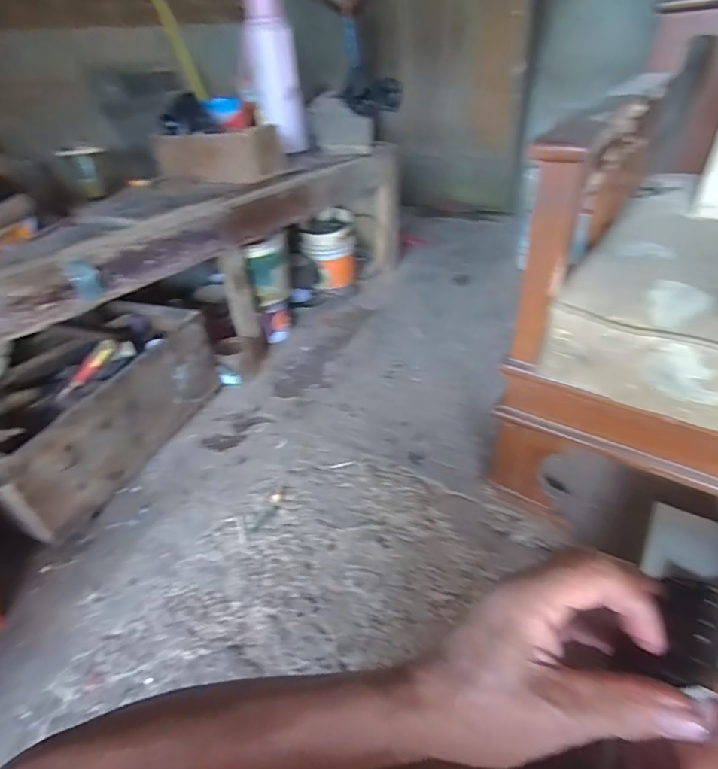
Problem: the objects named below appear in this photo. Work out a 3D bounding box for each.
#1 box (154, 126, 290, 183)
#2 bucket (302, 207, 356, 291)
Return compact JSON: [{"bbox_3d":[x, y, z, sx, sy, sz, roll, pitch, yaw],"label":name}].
[{"bbox_3d":[-0.344,-0.545,1.048,0.305,0.095,0.122,4,40,12],"label":"box"},{"bbox_3d":[-0.092,-0.446,1.502,0.167,0.234,0.165,-1,39,6],"label":"bucket"}]

